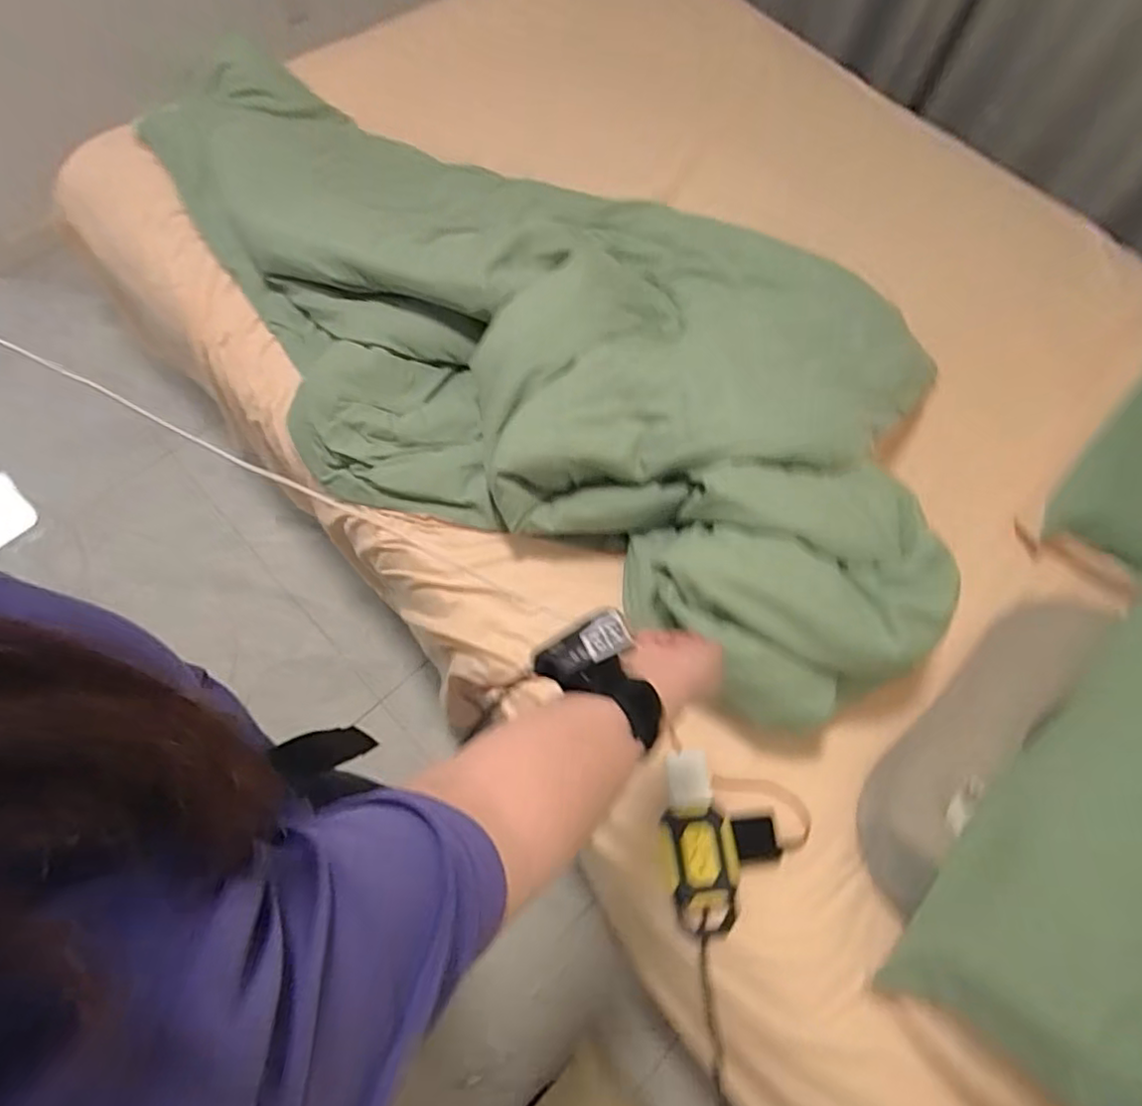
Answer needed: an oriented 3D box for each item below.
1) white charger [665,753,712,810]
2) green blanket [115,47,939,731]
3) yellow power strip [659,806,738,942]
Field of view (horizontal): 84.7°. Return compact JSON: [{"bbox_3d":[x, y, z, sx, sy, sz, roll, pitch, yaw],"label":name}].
[{"bbox_3d":[0.144,0.278,0.771,0.051,0.017,0.060,-13,71,17],"label":"white charger"},{"bbox_3d":[-0.089,-0.387,1.001,1.455,0.203,0.710,37,70,18],"label":"green blanket"},{"bbox_3d":[0.153,0.378,0.748,0.082,0.046,0.146,-4,66,-4],"label":"yellow power strip"}]

